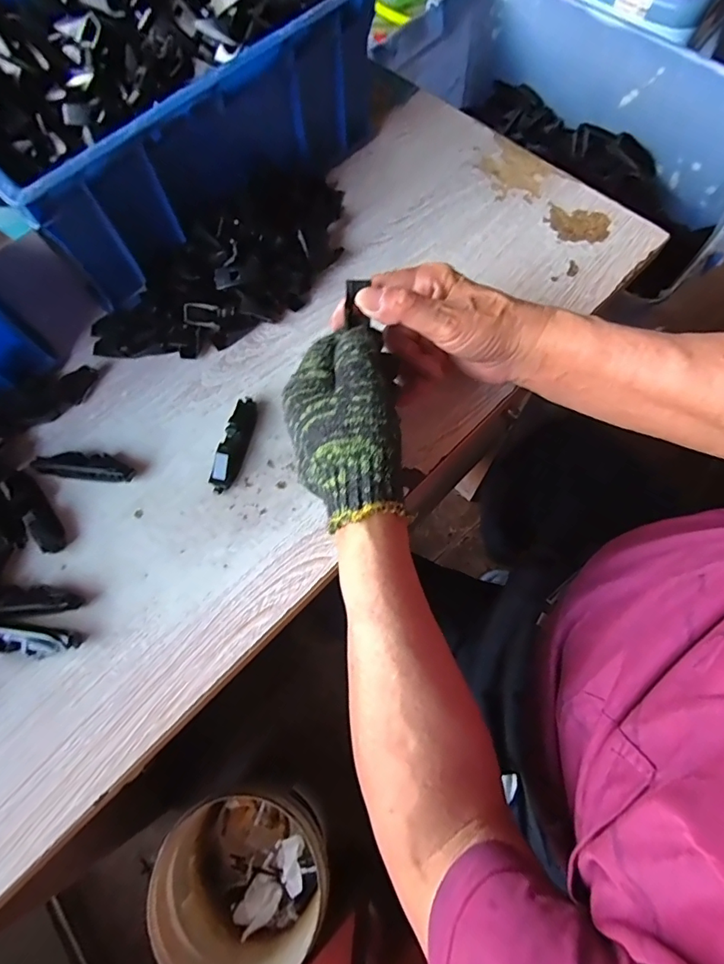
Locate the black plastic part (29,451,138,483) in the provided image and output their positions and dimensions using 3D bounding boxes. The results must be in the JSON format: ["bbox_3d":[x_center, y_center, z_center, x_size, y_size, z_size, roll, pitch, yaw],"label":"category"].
[{"bbox_3d":[-0.219,-0.014,0.375,0.077,0.017,0.023,10,71,5],"label":"black plastic part"}]

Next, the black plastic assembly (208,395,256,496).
[{"bbox_3d":[-0.102,-0.032,0.376,0.017,0.017,0.080,14,71,7],"label":"black plastic assembly"}]

